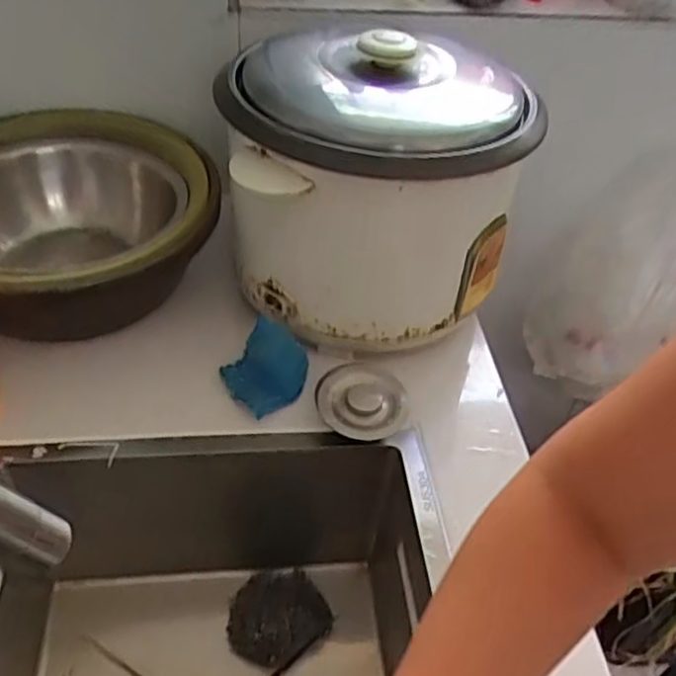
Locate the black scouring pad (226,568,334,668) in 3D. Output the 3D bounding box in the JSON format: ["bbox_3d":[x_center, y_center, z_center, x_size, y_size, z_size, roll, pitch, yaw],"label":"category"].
[{"bbox_3d":[-0.060,0.270,0.703,0.100,0.035,0.093,-13,47,-17],"label":"black scouring pad"}]

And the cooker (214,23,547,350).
[{"bbox_3d":[0.040,-0.156,0.724,0.272,0.267,0.303,8,44,3],"label":"cooker"}]

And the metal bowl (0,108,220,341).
[{"bbox_3d":[-0.278,-0.131,0.752,0.293,0.146,0.288,2,44,-2],"label":"metal bowl"}]

